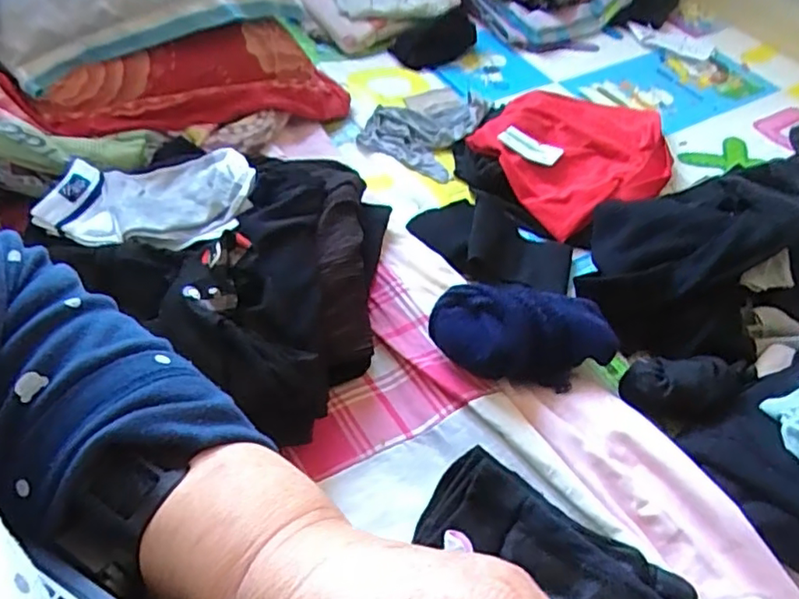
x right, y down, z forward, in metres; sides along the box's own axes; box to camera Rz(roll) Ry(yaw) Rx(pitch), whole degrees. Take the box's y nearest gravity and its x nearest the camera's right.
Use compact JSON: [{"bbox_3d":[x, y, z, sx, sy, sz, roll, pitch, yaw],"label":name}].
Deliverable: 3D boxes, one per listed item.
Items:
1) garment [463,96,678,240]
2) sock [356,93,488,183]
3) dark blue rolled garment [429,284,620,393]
[{"bbox_3d":[0.254,-0.219,0.884,0.252,0.042,0.305,39,57,24],"label":"garment"},{"bbox_3d":[0.038,-0.262,0.937,0.150,0.032,0.188,23,52,13],"label":"sock"},{"bbox_3d":[0.122,0.038,0.603,0.179,0.089,0.087,-2,50,-8],"label":"dark blue rolled garment"}]

